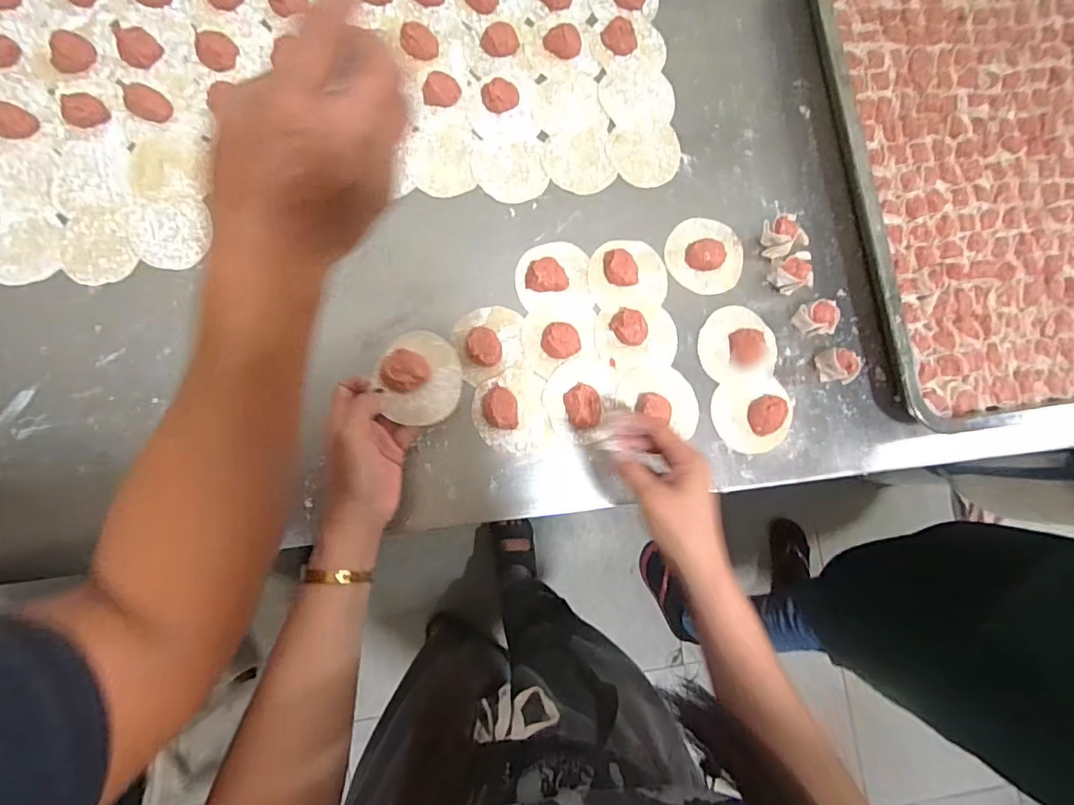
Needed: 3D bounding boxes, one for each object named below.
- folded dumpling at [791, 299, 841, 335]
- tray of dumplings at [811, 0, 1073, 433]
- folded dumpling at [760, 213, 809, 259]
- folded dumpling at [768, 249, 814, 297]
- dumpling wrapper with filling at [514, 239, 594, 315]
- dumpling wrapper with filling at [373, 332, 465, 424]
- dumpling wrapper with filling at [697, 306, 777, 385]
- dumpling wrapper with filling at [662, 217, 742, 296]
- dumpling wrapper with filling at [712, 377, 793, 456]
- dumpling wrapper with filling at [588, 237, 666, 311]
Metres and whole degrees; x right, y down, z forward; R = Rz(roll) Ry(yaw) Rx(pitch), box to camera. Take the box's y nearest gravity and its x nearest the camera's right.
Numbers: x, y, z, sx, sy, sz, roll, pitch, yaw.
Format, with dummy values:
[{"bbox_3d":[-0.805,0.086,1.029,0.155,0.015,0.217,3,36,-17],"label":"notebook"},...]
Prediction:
[{"bbox_3d":[0.284,-0.085,0.535,0.035,0.034,0.031,-5,82,-7],"label":"folded dumpling"},{"bbox_3d":[0.516,-0.284,0.578,0.398,0.045,0.600,-6,82,-7],"label":"tray of dumplings"},{"bbox_3d":[0.256,-0.173,0.545,0.036,0.033,0.036,-20,84,-9],"label":"folded dumpling"},{"bbox_3d":[0.264,-0.133,0.541,0.035,0.035,0.037,-8,82,-7],"label":"folded dumpling"},{"bbox_3d":[0.017,-0.129,0.521,0.074,0.017,0.071,-5,82,-7],"label":"dumpling wrapper with filling"},{"bbox_3d":[-0.096,-0.022,0.439,0.070,0.020,0.078,13,79,-31],"label":"dumpling wrapper with filling"},{"bbox_3d":[0.206,-0.062,0.532,0.080,0.015,0.075,1,81,-6],"label":"dumpling wrapper with filling"},{"bbox_3d":[0.177,-0.156,0.542,0.082,0.020,0.080,1,81,-6],"label":"dumpling wrapper with filling"},{"bbox_3d":[0.224,0.014,0.534,0.084,0.022,0.073,-8,82,-7],"label":"dumpling wrapper with filling"},{"bbox_3d":[0.094,-0.133,0.529,0.080,0.020,0.070,-7,82,-7],"label":"dumpling wrapper with filling"}]

